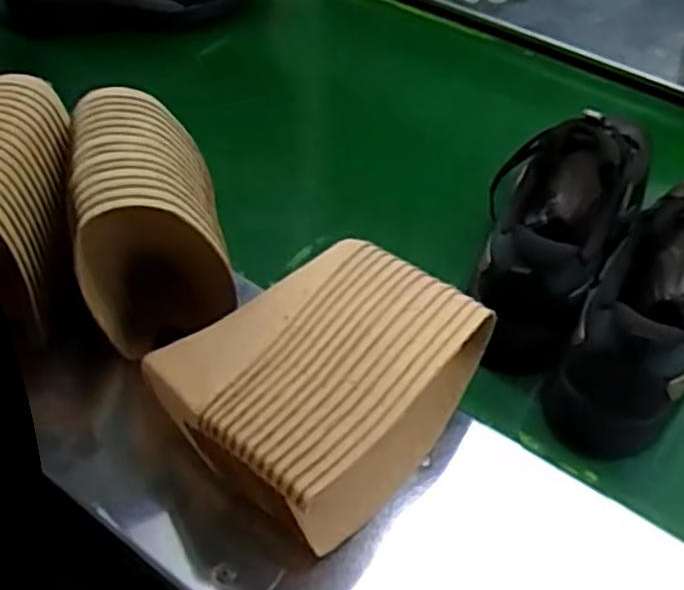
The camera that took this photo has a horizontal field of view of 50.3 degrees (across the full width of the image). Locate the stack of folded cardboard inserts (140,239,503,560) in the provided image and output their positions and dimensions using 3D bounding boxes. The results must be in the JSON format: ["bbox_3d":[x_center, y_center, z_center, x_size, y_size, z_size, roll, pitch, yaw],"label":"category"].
[{"bbox_3d":[-0.020,0.062,0.525,0.180,0.123,0.189,30,55,22],"label":"stack of folded cardboard inserts"}]

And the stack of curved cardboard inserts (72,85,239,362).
[{"bbox_3d":[-0.152,-0.047,0.569,0.101,0.181,0.122,-15,51,-14],"label":"stack of curved cardboard inserts"}]

